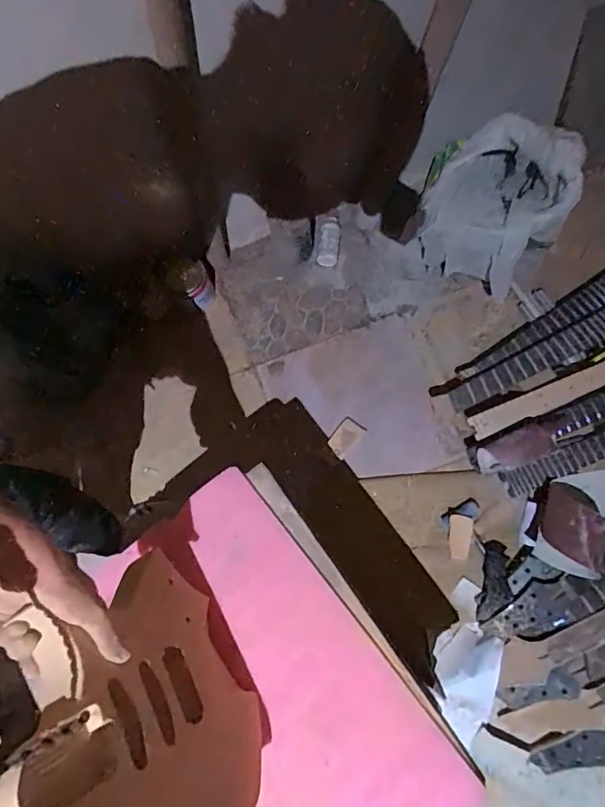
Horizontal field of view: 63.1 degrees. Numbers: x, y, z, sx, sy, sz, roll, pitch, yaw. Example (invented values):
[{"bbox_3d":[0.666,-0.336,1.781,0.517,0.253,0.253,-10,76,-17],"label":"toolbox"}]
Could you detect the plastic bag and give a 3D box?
[{"bbox_3d":[0.393,-0.412,1.082,0.302,0.346,0.213,10,76,6],"label":"plastic bag"}]

